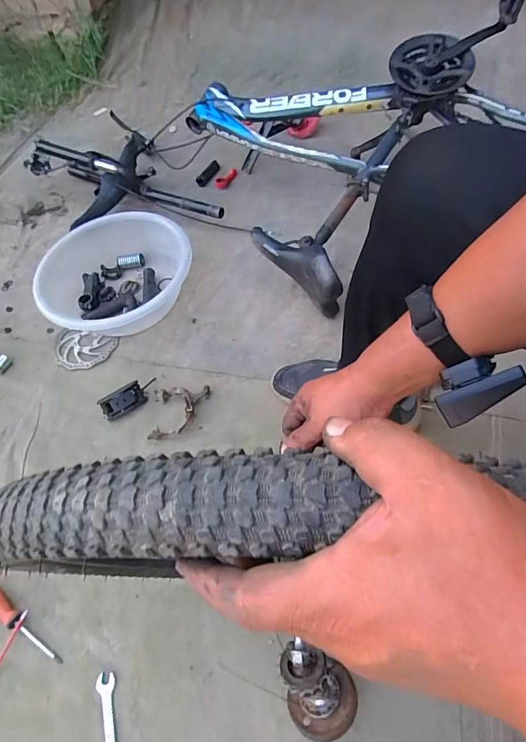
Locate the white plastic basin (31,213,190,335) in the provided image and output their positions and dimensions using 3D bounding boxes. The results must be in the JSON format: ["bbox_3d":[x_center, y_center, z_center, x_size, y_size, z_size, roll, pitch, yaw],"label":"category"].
[{"bbox_3d":[-0.323,-0.197,0.967,0.310,0.139,0.304,-4,59,7],"label":"white plastic basin"}]

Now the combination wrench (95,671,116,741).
[{"bbox_3d":[-0.206,0.487,0.572,0.024,0.009,0.140,-18,58,-2],"label":"combination wrench"}]

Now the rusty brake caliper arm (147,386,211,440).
[{"bbox_3d":[-0.158,0.072,0.803,0.111,0.032,0.103,-7,58,5],"label":"rusty brake caliper arm"}]

